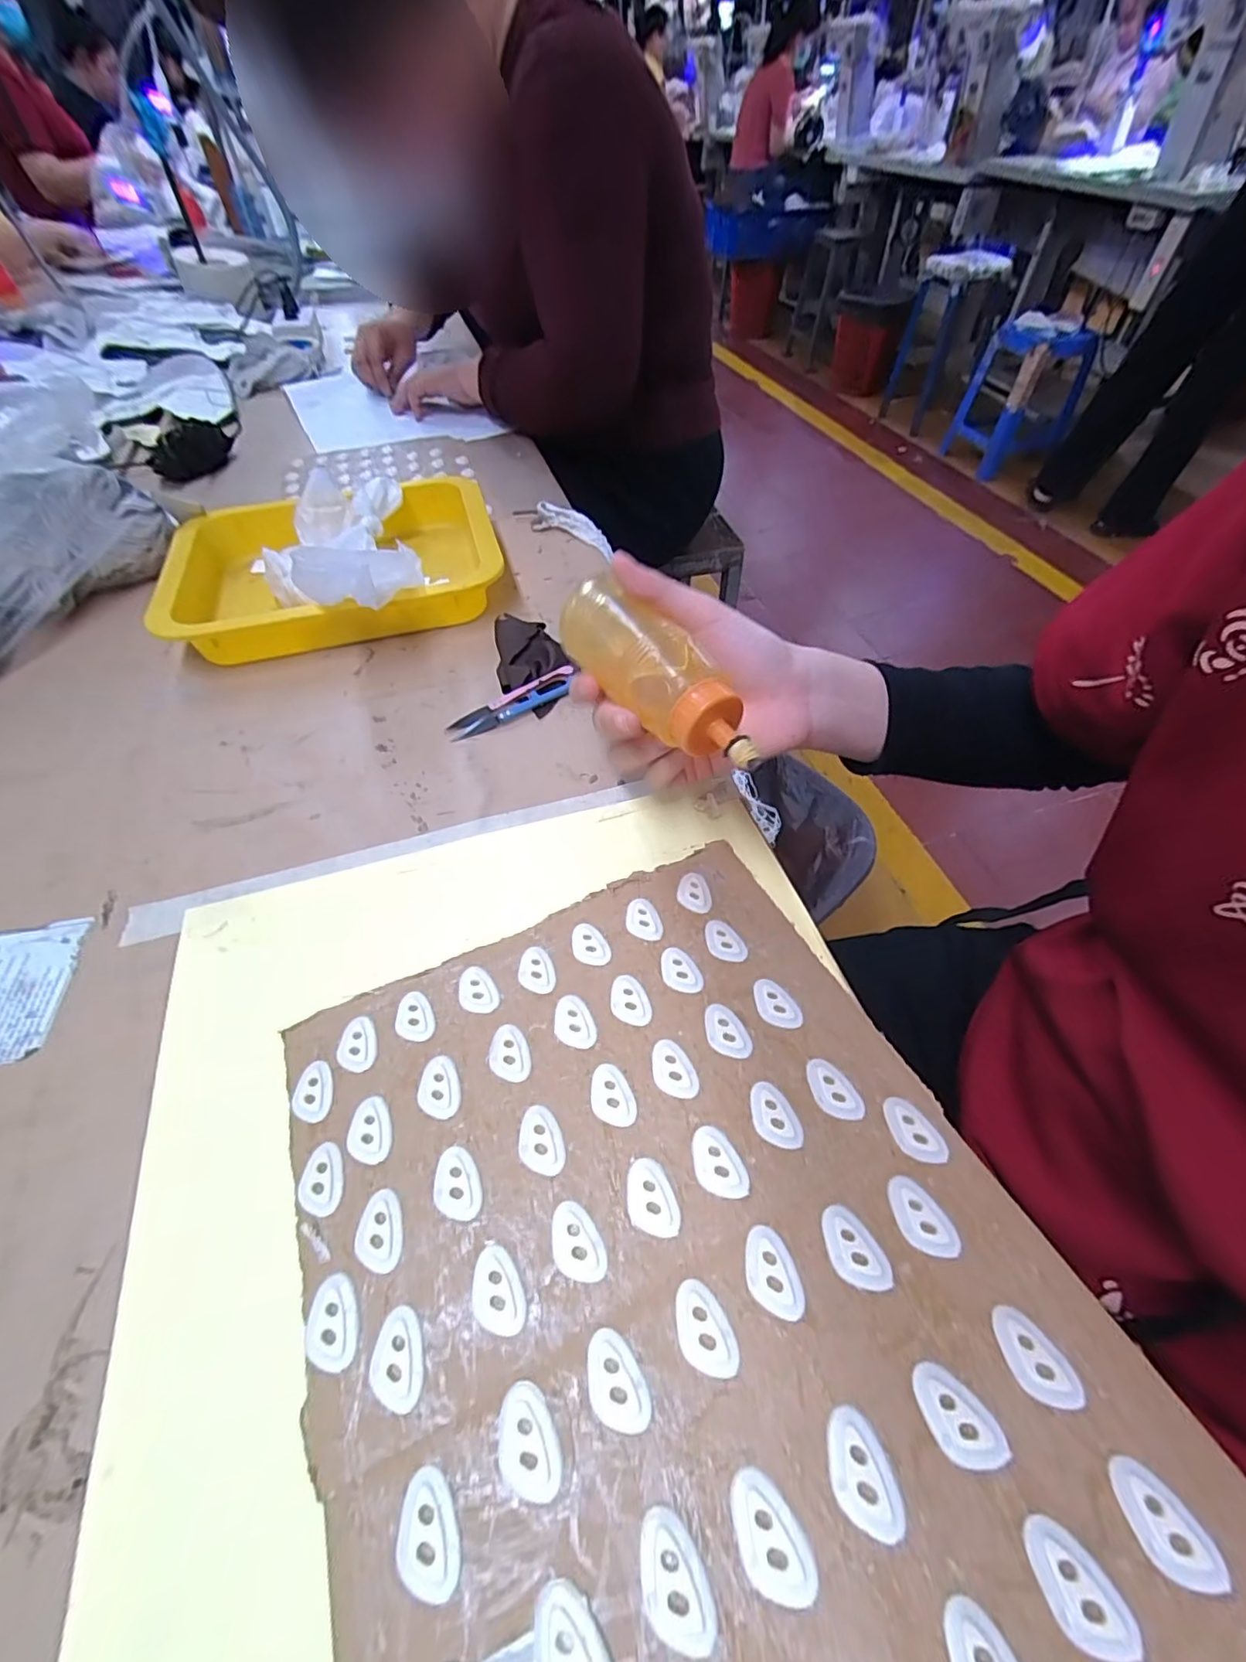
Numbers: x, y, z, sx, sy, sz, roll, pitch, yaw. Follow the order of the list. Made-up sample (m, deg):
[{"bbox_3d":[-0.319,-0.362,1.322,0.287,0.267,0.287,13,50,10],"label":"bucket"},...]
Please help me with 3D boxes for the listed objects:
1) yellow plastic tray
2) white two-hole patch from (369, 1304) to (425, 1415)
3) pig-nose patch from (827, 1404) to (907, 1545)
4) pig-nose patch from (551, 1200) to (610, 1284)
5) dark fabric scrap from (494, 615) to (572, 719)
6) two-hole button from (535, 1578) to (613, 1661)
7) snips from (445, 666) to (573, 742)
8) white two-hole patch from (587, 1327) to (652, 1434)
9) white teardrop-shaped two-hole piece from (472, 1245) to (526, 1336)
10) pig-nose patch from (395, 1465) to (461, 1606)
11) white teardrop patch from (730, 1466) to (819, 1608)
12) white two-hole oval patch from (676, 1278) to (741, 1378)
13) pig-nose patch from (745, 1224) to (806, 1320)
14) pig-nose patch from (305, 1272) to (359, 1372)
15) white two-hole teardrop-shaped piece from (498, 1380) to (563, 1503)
[{"bbox_3d":[-0.237,-0.221,0.483,0.259,0.044,0.191,-13,55,-9],"label":"yellow plastic tray"},{"bbox_3d":[-0.073,0.171,0.187,0.016,0.004,0.025,-7,54,-4],"label":"white two-hole patch"},{"bbox_3d":[0.068,0.182,0.164,0.018,0.004,0.025,-3,54,-2],"label":"pig-nose patch"},{"bbox_3d":[-0.017,0.147,0.205,0.017,0.004,0.026,-28,51,-21],"label":"pig-nose patch"},{"bbox_3d":[-0.068,-0.125,0.421,0.049,0.023,0.089,-14,55,-10],"label":"dark fabric scrap"},{"bbox_3d":[-0.013,0.208,0.144,0.017,0.004,0.026,-27,58,-18],"label":"two-hole button"},{"bbox_3d":[-0.077,-0.088,0.401,0.096,0.005,0.021,-29,75,-15],"label":"snips"},{"bbox_3d":[-0.003,0.173,0.181,0.017,0.005,0.025,-23,57,-16],"label":"white two-hole patch"},{"bbox_3d":[-0.043,0.158,0.197,0.016,0.004,0.026,-23,57,-15],"label":"white teardrop-shaped two-hole piece"},{"bbox_3d":[-0.055,0.198,0.162,0.016,0.005,0.025,-21,56,-14],"label":"pig-nose patch"},{"bbox_3d":[0.040,0.192,0.156,0.017,0.004,0.026,-28,59,-19],"label":"white teardrop patch"},{"bbox_3d":[0.027,0.163,0.189,0.017,0.005,0.025,-20,56,-14],"label":"white two-hole oval patch"},{"bbox_3d":[0.052,0.152,0.199,0.017,0.006,0.025,-4,54,-3],"label":"pig-nose patch"},{"bbox_3d":[-0.098,0.165,0.194,0.016,0.004,0.026,-19,56,-13],"label":"pig-nose patch"},{"bbox_3d":[-0.028,0.183,0.173,0.017,0.005,0.025,-19,56,-13],"label":"white two-hole teardrop-shaped piece"}]

